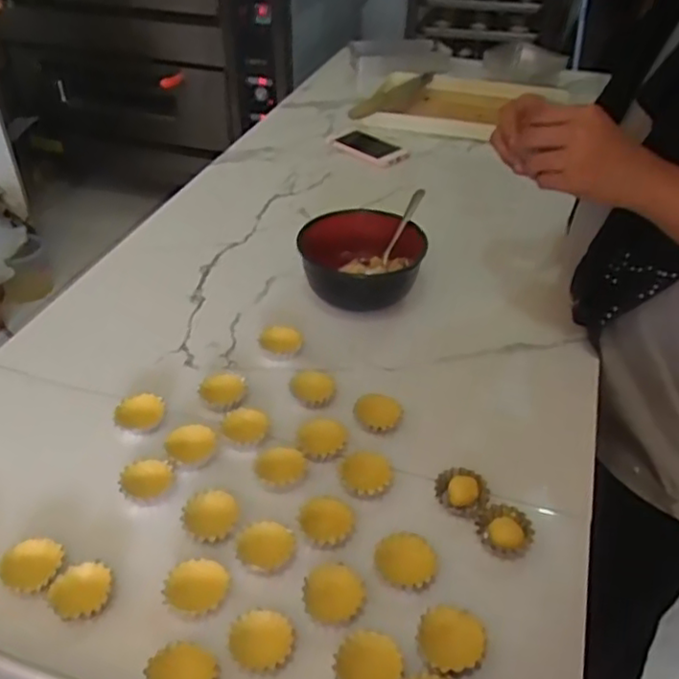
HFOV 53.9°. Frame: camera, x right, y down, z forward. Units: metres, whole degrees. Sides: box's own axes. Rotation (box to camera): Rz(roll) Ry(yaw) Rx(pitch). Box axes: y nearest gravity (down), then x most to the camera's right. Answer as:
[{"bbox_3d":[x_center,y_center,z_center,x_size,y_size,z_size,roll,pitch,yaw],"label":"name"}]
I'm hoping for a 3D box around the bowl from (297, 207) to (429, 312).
[{"bbox_3d":[0.020,-0.079,0.753,0.139,0.083,0.119,6,38,7],"label":"bowl"}]

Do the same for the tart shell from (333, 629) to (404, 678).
[{"bbox_3d":[0.019,0.213,0.435,0.043,0.017,0.038,16,40,18],"label":"tart shell"}]

